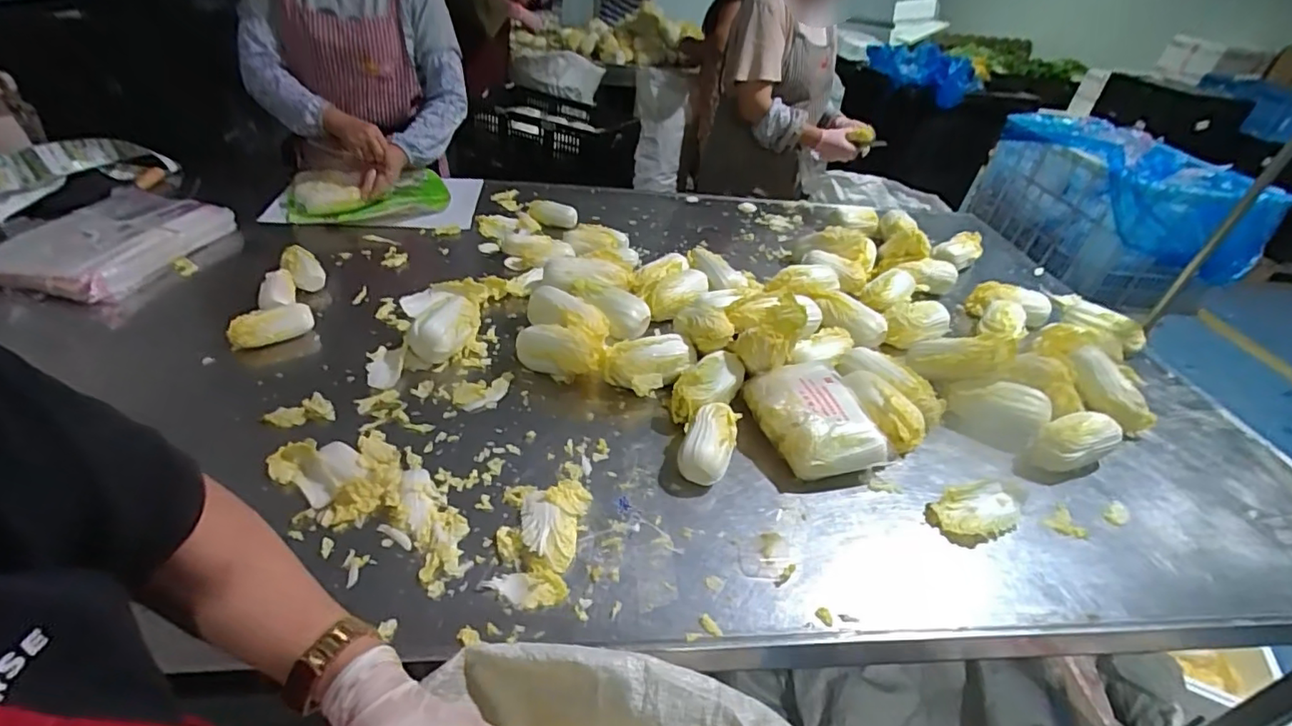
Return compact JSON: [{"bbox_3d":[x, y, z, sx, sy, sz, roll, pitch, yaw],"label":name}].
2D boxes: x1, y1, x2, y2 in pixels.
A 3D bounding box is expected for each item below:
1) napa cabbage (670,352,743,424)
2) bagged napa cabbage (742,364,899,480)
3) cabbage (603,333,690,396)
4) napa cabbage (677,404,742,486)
[{"bbox_3d":[0.089,0.035,0.842,0.075,0.058,0.135,27,42,24],"label":"napa cabbage"},{"bbox_3d":[0.230,0.079,0.806,0.138,0.073,0.195,-10,41,-22],"label":"bagged napa cabbage"},{"bbox_3d":[0.005,0.005,0.877,0.137,0.062,0.091,-15,43,-27],"label":"cabbage"},{"bbox_3d":[0.085,0.111,0.761,0.064,0.055,0.114,17,38,11],"label":"napa cabbage"}]

